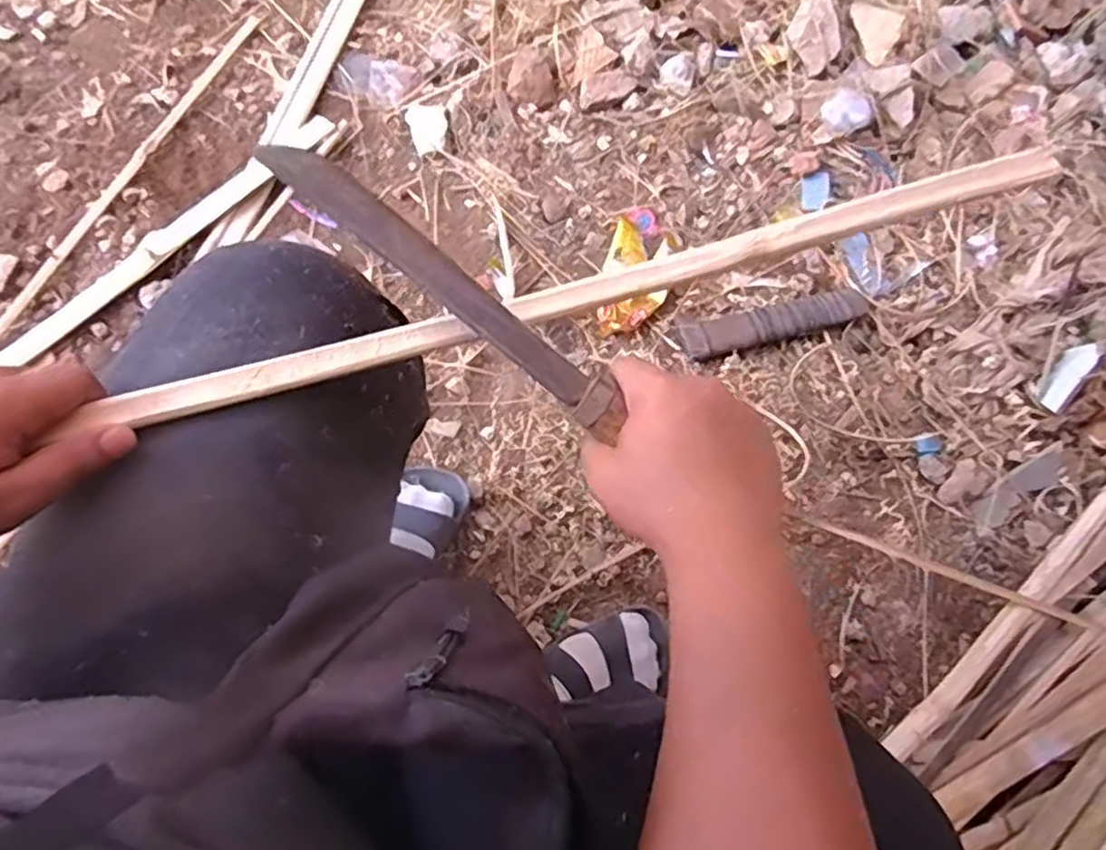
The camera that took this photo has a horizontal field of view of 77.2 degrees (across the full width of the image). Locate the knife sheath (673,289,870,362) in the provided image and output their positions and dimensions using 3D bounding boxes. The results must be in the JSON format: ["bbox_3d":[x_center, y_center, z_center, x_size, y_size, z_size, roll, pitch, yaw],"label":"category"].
[{"bbox_3d":[0.274,-0.128,0.855,0.236,0.016,0.046,-14,76,-6],"label":"knife sheath"}]

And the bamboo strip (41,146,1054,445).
[{"bbox_3d":[0.033,-0.081,0.402,0.559,0.013,0.025,-16,76,-7],"label":"bamboo strip"}]

